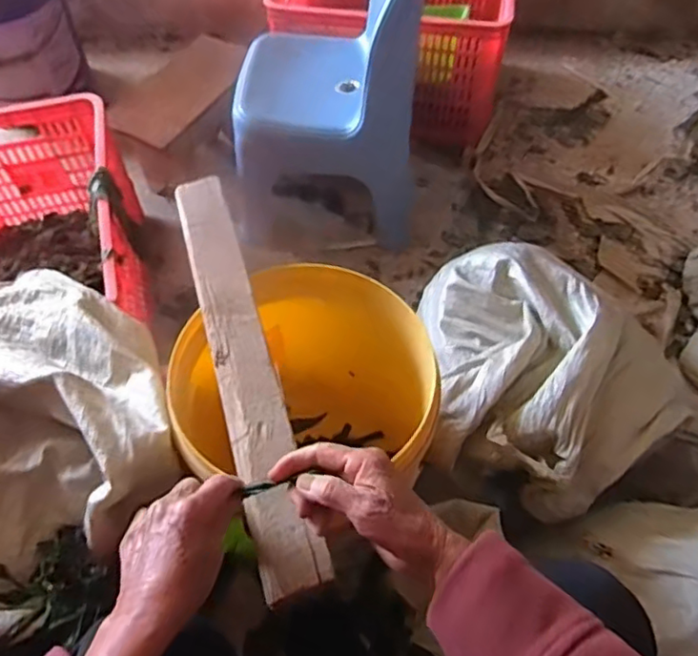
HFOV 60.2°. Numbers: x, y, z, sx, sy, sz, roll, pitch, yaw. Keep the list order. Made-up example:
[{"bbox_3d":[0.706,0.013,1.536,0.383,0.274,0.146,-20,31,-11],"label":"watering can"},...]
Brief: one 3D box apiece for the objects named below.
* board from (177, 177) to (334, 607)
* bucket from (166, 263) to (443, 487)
[{"bbox_3d":[-0.121,0.016,0.664,0.061,0.016,0.536,-14,55,-9],"label":"board"},{"bbox_3d":[-0.049,0.131,0.825,0.308,0.402,0.291,0,57,0],"label":"bucket"}]

